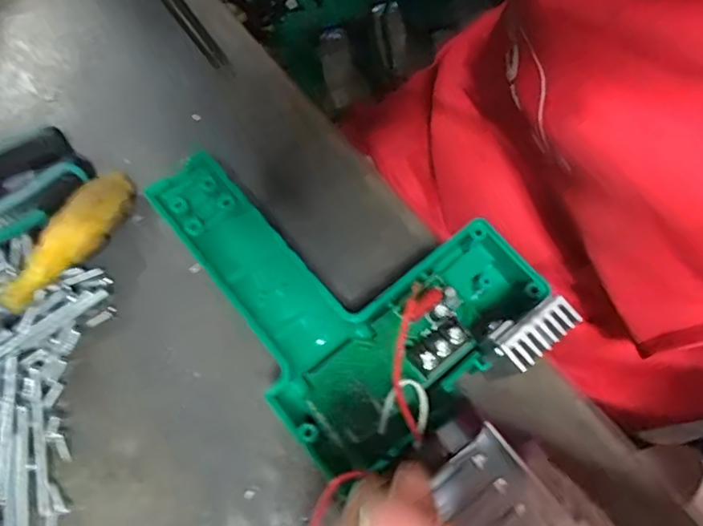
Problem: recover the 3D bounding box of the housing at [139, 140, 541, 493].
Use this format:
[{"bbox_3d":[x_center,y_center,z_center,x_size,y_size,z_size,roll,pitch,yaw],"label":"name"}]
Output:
[{"bbox_3d":[-0.003,0.001,0.234,0.116,0.036,0.146,-37,73,-10],"label":"housing"}]

